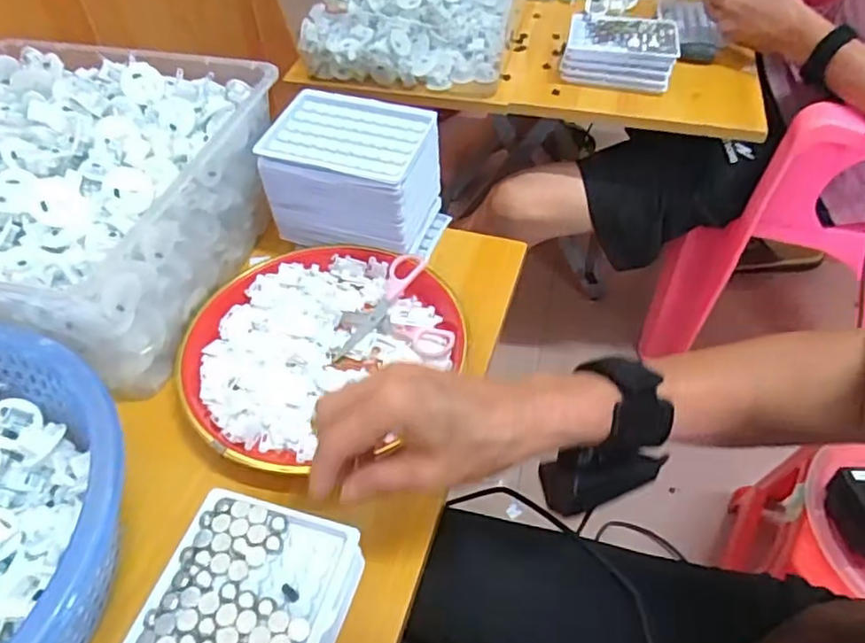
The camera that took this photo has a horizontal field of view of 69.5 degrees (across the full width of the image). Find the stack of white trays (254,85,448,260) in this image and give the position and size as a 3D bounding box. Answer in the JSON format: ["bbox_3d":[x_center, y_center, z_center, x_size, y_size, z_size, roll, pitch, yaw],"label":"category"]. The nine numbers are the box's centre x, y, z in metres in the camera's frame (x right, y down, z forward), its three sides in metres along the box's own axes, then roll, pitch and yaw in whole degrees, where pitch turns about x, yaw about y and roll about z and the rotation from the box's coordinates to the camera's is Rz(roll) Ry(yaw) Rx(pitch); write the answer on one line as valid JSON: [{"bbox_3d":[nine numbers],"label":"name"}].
[{"bbox_3d":[-0.065,-0.130,0.561,0.140,0.096,0.097,14,52,12],"label":"stack of white trays"}]

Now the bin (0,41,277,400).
[{"bbox_3d":[-0.314,-0.106,0.524,0.282,0.133,0.288,11,52,10],"label":"bin"}]

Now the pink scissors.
[{"bbox_3d":[-0.029,-0.014,0.519,0.093,0.019,0.099,3,51,4],"label":"pink scissors"}]

